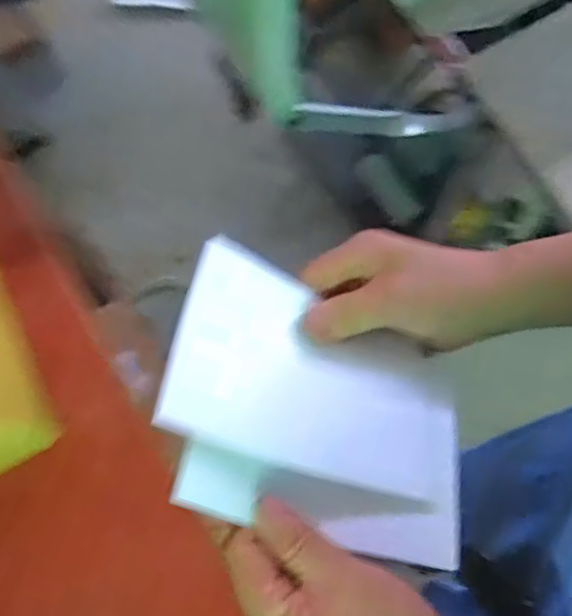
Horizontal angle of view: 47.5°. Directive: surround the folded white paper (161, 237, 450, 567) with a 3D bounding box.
[{"bbox_3d":[0.018,0.050,0.347,0.164,0.018,0.136,21,56,-16],"label":"folded white paper"}]

